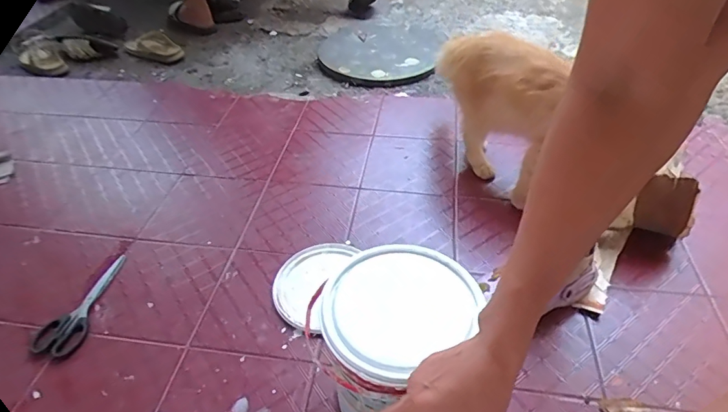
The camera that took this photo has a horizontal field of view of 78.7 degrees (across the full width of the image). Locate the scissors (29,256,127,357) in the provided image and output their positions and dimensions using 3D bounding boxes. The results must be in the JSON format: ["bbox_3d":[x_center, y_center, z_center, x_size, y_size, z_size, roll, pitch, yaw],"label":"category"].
[{"bbox_3d":[-0.453,0.157,0.733,0.064,0.010,0.191,9,42,11],"label":"scissors"}]

